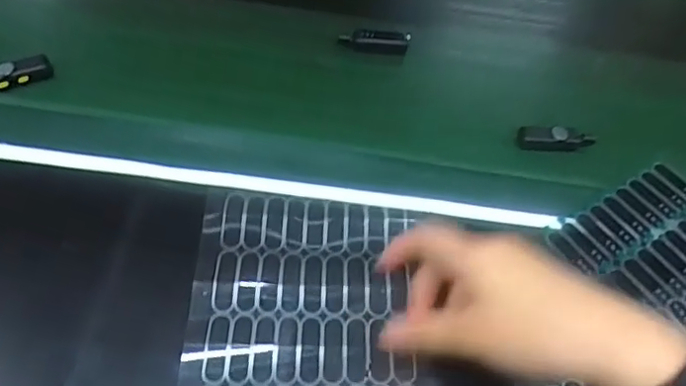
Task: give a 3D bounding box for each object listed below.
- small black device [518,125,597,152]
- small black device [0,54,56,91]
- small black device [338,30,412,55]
[{"bbox_3d":[0.162,-0.041,0.434,0.059,0.015,0.014,-1,59,-5],"label":"small black device"},{"bbox_3d":[-0.245,-0.086,0.421,0.057,0.018,0.015,-30,65,-20],"label":"small black device"},{"bbox_3d":[0.026,-0.125,0.475,0.057,0.018,0.012,5,59,-1],"label":"small black device"}]

